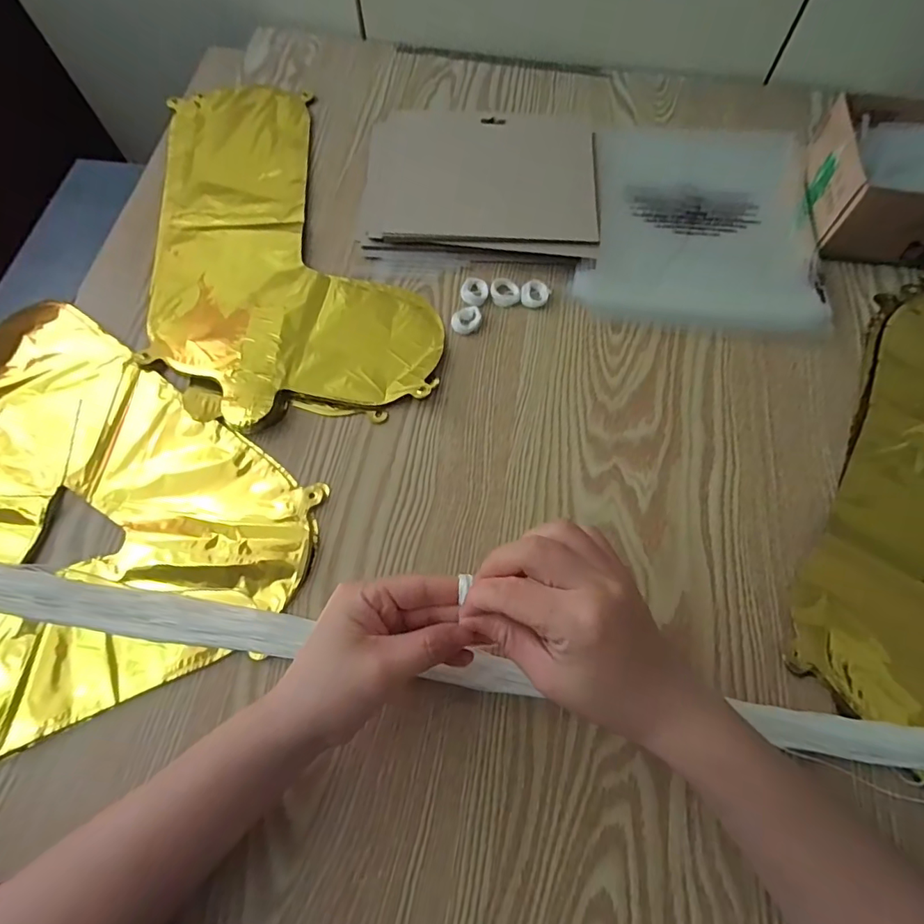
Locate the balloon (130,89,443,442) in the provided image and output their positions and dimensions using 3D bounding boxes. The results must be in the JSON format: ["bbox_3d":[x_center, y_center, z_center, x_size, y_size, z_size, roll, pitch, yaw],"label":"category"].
[{"bbox_3d":[-0.174,-0.214,0.467,0.224,0.014,0.412,-15,67,-6],"label":"balloon"}]

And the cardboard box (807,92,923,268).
[{"bbox_3d":[0.421,-0.251,0.451,0.193,0.061,0.150,11,67,5],"label":"cardboard box"}]

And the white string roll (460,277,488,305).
[{"bbox_3d":[0.011,-0.148,0.440,0.023,0.006,0.028,10,67,4],"label":"white string roll"}]

